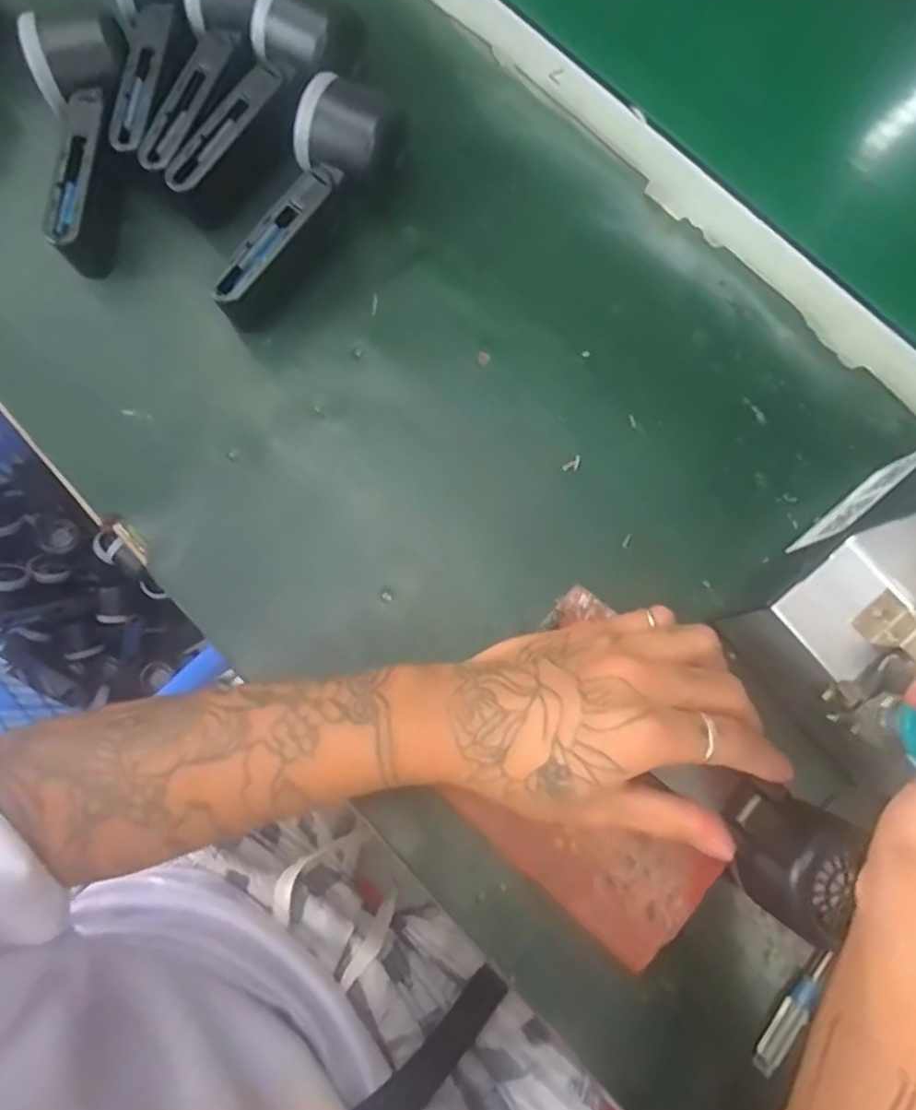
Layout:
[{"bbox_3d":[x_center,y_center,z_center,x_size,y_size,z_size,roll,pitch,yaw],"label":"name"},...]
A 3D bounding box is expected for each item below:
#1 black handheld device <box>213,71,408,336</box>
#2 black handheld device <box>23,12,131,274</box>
[{"bbox_3d":[-0.098,-0.218,0.413,0.057,0.049,0.164,40,82,7],"label":"black handheld device"},{"bbox_3d":[-0.230,-0.258,0.421,0.062,0.051,0.147,-10,79,-1],"label":"black handheld device"}]

